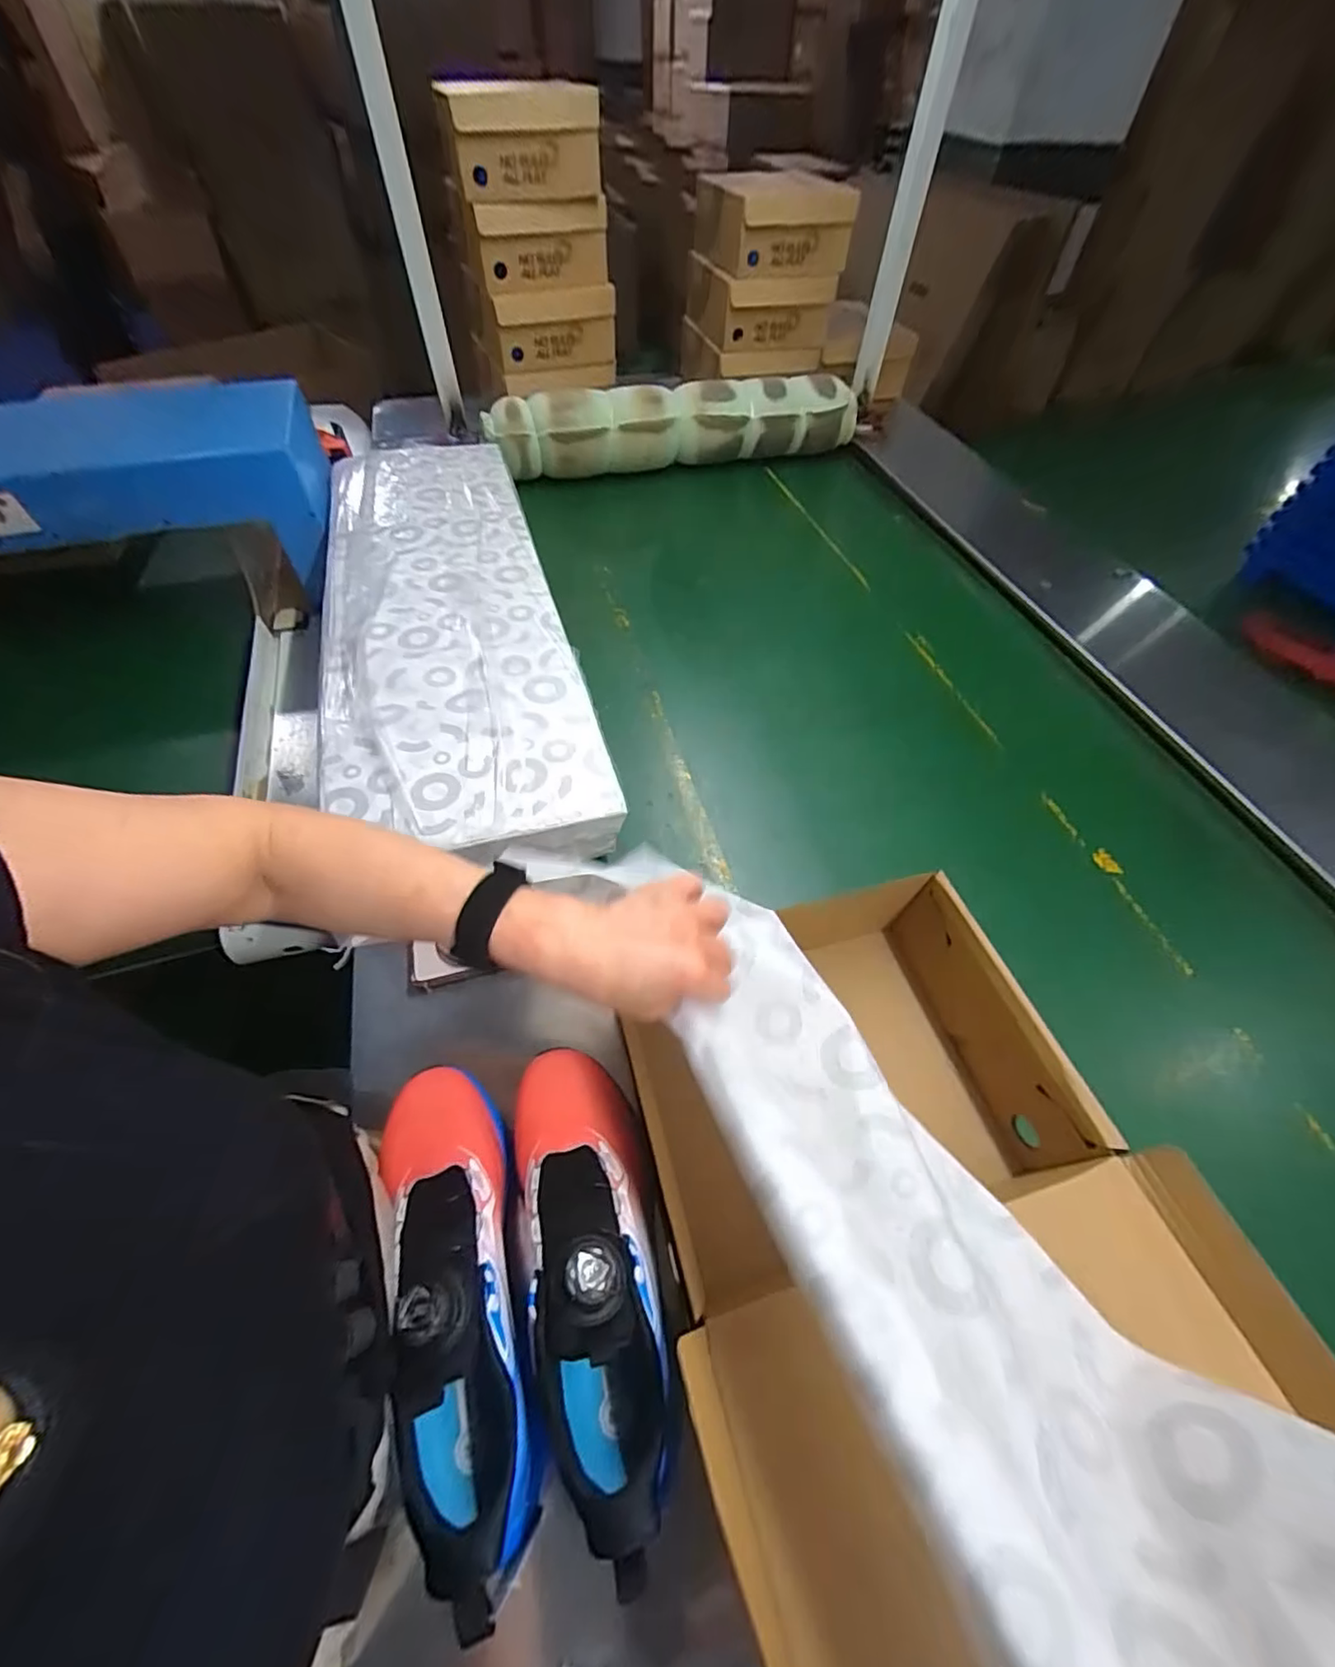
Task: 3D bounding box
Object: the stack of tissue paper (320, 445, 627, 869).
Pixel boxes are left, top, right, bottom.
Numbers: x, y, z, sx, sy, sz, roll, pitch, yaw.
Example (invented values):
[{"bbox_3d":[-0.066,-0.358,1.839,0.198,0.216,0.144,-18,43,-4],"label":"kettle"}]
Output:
[{"bbox_3d":[-0.306,-0.323,0.806,0.293,0.054,0.881,-13,55,-11],"label":"stack of tissue paper"}]

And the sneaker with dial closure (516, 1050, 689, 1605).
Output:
[{"bbox_3d":[-0.049,0.268,0.387,0.084,0.093,0.258,-12,55,-11],"label":"sneaker with dial closure"}]

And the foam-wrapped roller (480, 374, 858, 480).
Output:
[{"bbox_3d":[0.037,-0.863,1.254,0.816,0.137,0.126,-12,55,-11],"label":"foam-wrapped roller"}]

